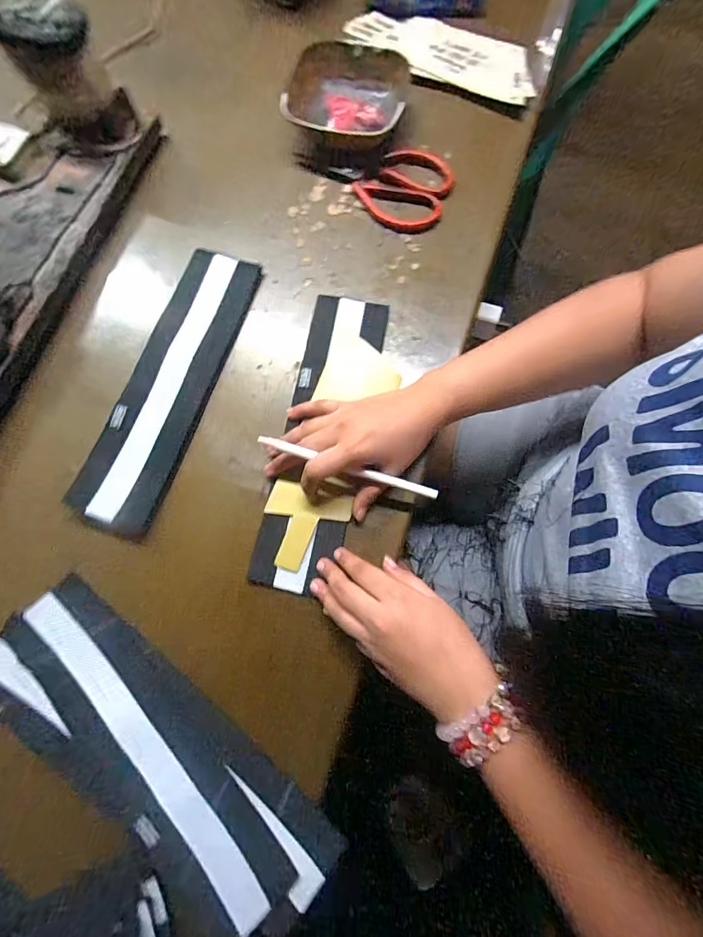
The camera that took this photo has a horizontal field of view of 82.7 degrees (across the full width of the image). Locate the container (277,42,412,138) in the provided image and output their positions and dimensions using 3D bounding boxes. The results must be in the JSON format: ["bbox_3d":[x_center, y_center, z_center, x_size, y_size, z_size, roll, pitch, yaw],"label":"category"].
[{"bbox_3d":[-0.006,-0.419,0.455,0.133,0.039,0.123,3,77,4],"label":"container"}]

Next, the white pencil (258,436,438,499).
[{"bbox_3d":[-0.003,-0.002,0.347,0.161,0.004,0.008,18,77,-1],"label":"white pencil"}]

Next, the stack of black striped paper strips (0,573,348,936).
[{"bbox_3d":[-0.171,0.235,0.324,0.317,0.025,0.121,38,80,10],"label":"stack of black striped paper strips"}]

